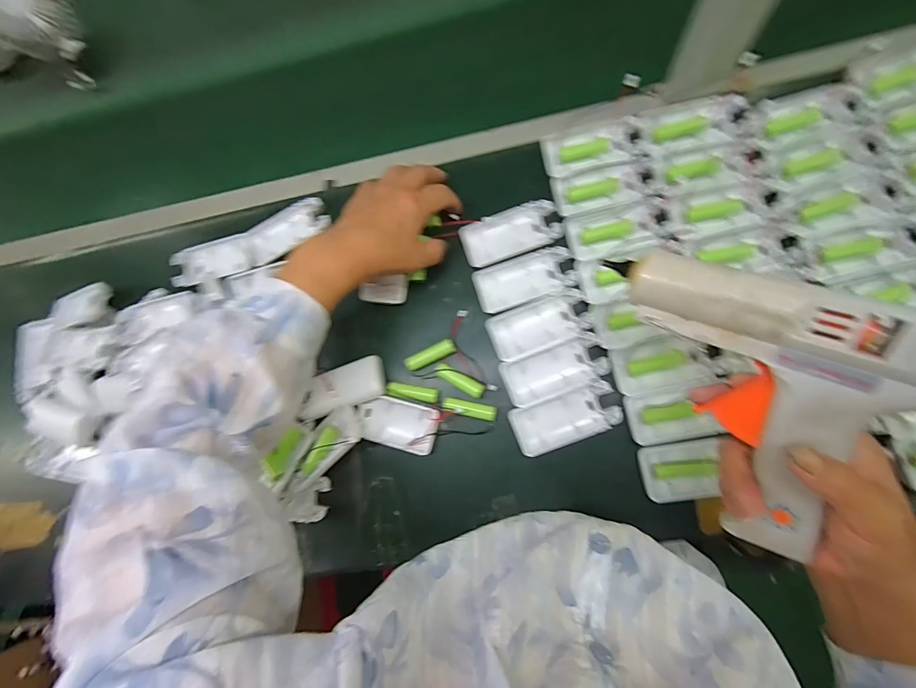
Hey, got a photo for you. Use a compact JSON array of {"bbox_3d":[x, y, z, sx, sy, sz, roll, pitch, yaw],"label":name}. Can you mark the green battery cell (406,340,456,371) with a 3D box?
[{"bbox_3d":[-0.027,0.012,0.395,0.052,0.018,0.015,-25,79,3],"label":"green battery cell"}]

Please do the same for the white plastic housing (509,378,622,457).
[{"bbox_3d":[0.100,0.070,0.365,0.095,0.011,0.046,-20,80,4],"label":"white plastic housing"}]

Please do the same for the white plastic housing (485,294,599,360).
[{"bbox_3d":[0.079,-0.017,0.379,0.095,0.012,0.048,-17,80,5],"label":"white plastic housing"}]

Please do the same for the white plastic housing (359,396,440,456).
[{"bbox_3d":[-0.060,0.079,0.387,0.080,0.020,0.044,12,83,9],"label":"white plastic housing"}]

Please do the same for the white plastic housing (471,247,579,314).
[{"bbox_3d":[0.066,-0.065,0.388,0.096,0.011,0.045,-18,80,5],"label":"white plastic housing"}]

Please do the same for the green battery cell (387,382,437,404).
[{"bbox_3d":[-0.045,0.048,0.391,0.052,0.017,0.013,8,83,9],"label":"green battery cell"}]

